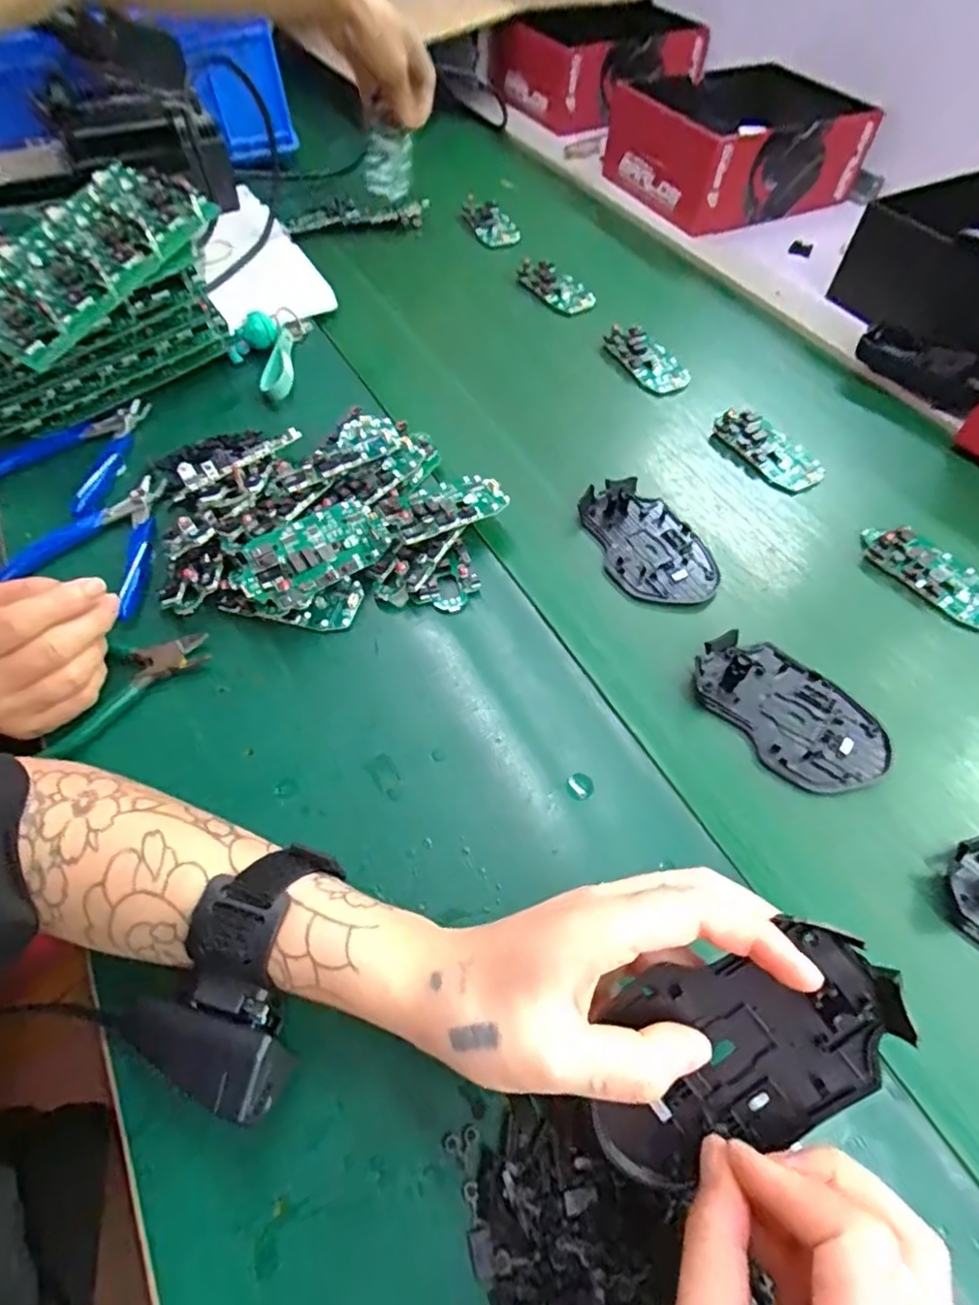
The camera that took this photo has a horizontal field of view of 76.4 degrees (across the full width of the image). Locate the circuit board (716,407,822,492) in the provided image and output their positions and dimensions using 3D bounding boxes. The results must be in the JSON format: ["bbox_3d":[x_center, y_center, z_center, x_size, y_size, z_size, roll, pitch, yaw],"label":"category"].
[{"bbox_3d":[0.223,-0.164,0.497,0.042,0.013,0.092,-33,63,-18],"label":"circuit board"}]

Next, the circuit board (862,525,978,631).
[{"bbox_3d":[0.304,-0.055,0.427,0.041,0.016,0.096,-40,65,-22],"label":"circuit board"}]

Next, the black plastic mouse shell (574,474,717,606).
[{"bbox_3d":[0.114,-0.081,0.443,0.072,0.013,0.110,-15,58,-8],"label":"black plastic mouse shell"}]

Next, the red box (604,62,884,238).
[{"bbox_3d":[0.290,-0.595,0.730,0.240,0.095,0.178,-20,62,-18],"label":"red box"}]

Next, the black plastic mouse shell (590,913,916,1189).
[{"bbox_3d":[0.090,0.144,0.226,0.116,0.018,0.068,-31,87,5],"label":"black plastic mouse shell"}]

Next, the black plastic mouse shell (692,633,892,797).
[{"bbox_3d":[0.179,0.031,0.369,0.070,0.016,0.111,-31,62,-18],"label":"black plastic mouse shell"}]

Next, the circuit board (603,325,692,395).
[{"bbox_3d":[0.146,-0.267,0.560,0.044,0.016,0.086,-24,60,-14],"label":"circuit board"}]

